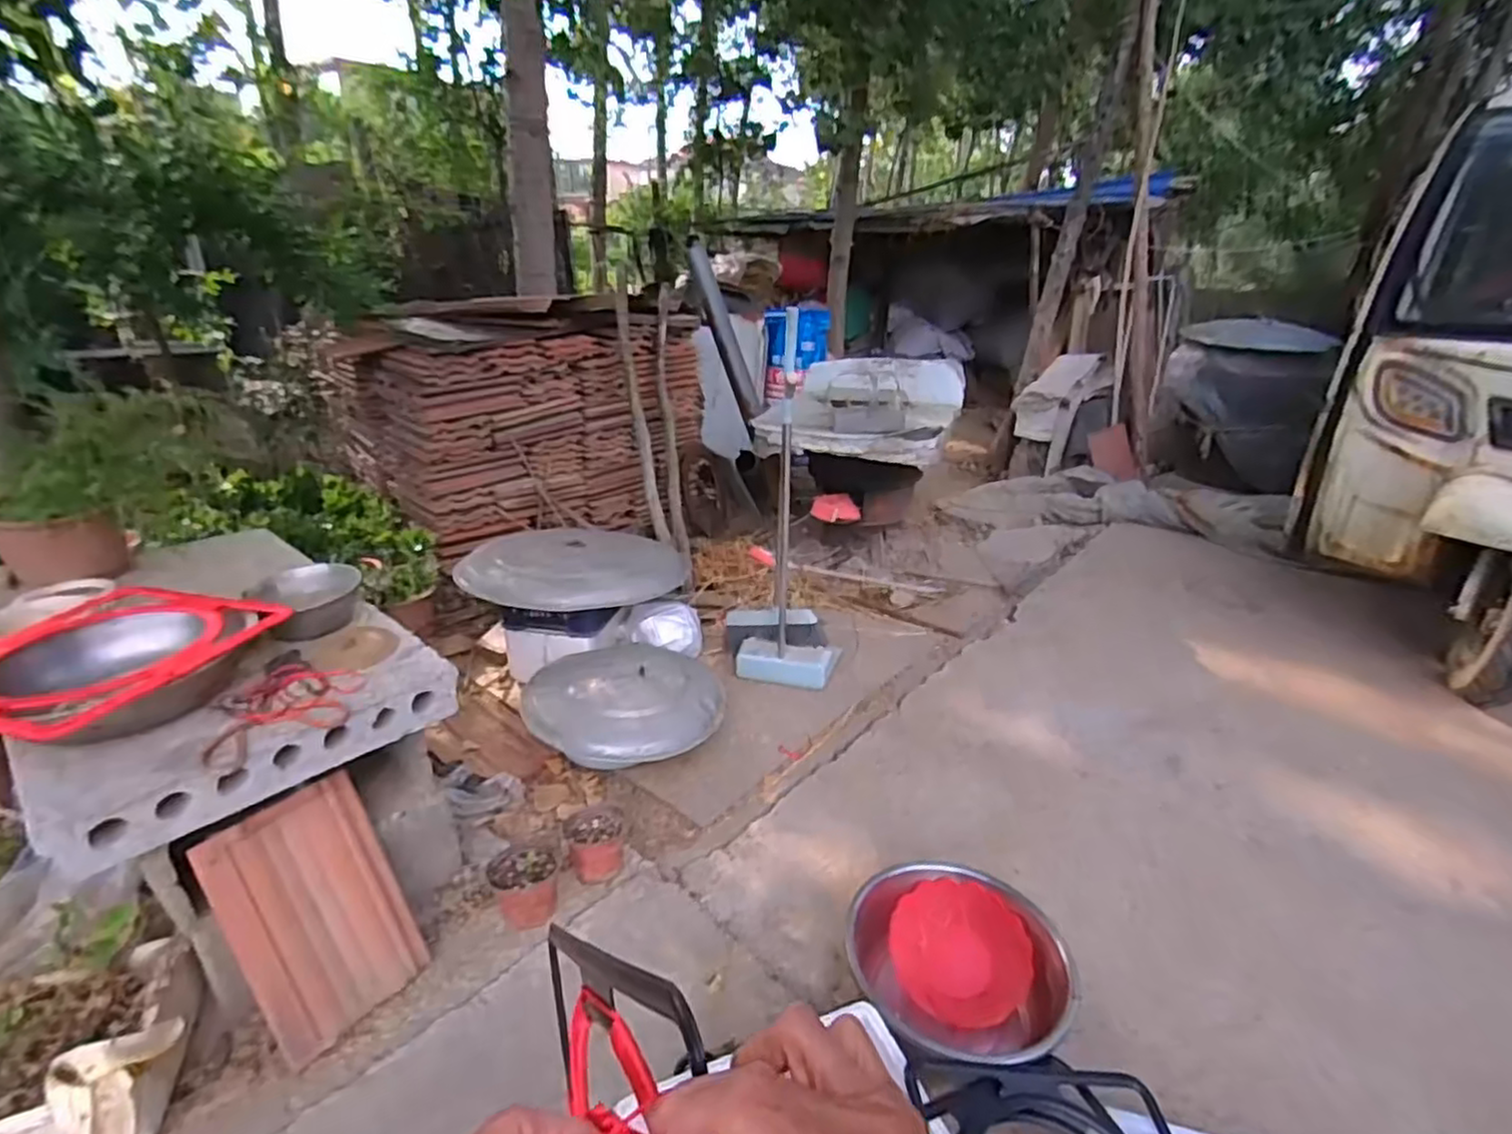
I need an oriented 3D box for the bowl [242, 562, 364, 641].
[{"bbox_3d":[-0.777,0.060,1.196,0.156,0.072,0.153,-6,26,-18],"label":"bowl"}]

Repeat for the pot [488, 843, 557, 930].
[{"bbox_3d":[-0.392,0.552,1.181,0.109,0.088,0.122,-8,27,-21],"label":"pot"}]

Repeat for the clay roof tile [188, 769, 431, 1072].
[{"bbox_3d":[-0.627,0.496,0.999,0.026,0.336,0.202,-14,9,39],"label":"clay roof tile"}]

